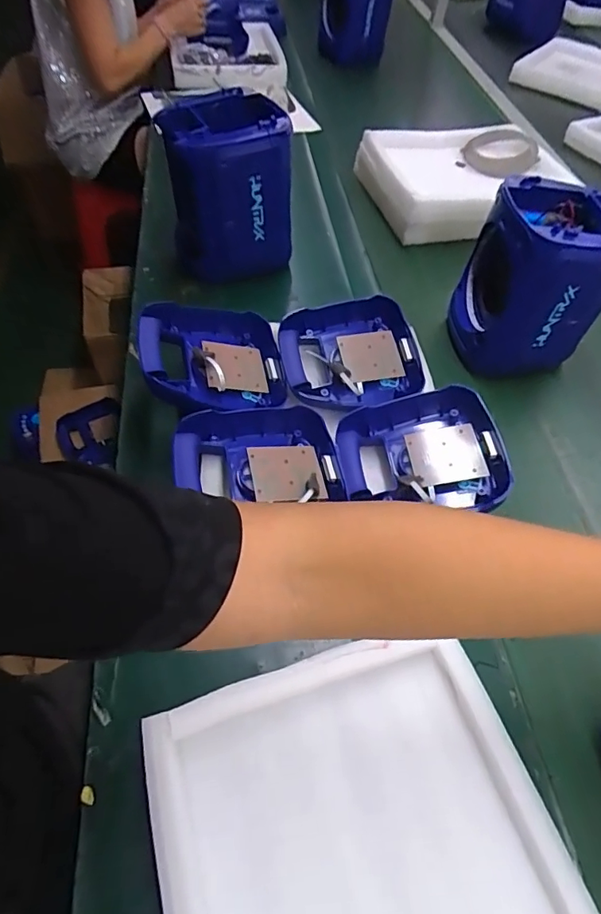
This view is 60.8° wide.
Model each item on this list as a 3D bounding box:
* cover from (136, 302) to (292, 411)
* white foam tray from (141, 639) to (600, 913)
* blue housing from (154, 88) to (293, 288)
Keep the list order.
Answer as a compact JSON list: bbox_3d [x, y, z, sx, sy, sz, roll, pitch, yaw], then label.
[{"bbox_3d":[-0.104,-0.118,0.628,0.170,0.077,0.160,-8,54,-11],"label":"cover"},{"bbox_3d":[0.056,0.333,0.375,0.295,0.056,0.349,-14,55,-15],"label":"white foam tray"},{"bbox_3d":[-0.114,-0.399,0.788,0.150,0.231,0.153,-22,57,-20],"label":"blue housing"}]

